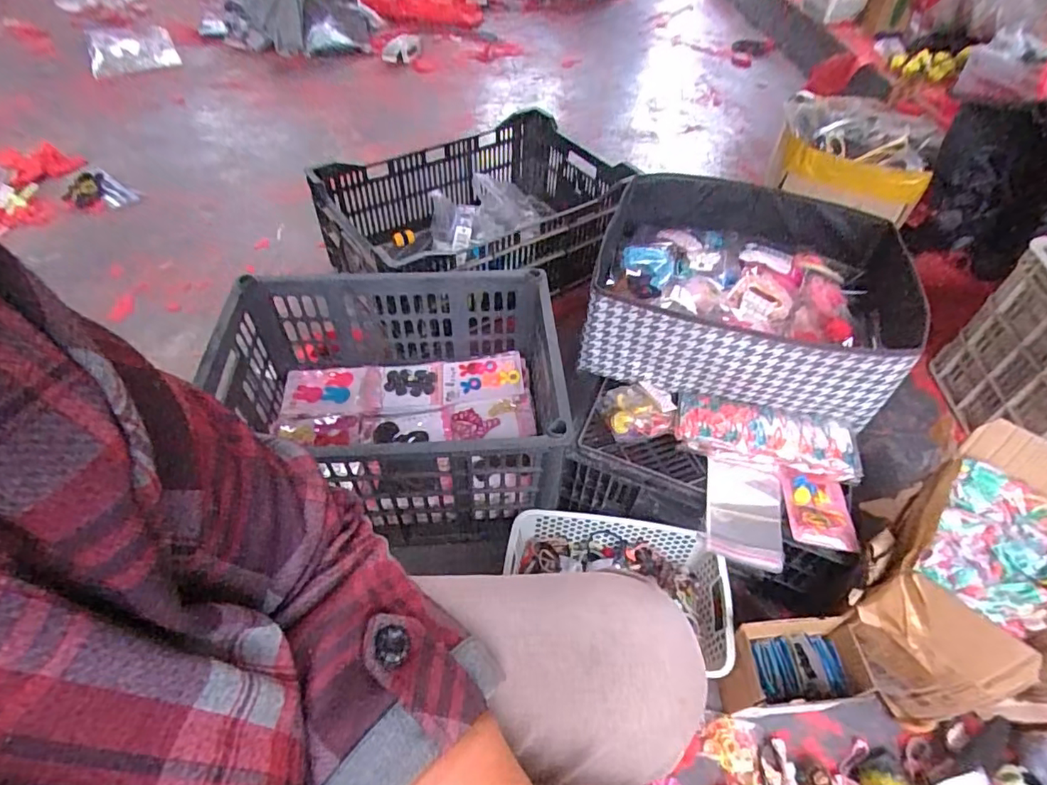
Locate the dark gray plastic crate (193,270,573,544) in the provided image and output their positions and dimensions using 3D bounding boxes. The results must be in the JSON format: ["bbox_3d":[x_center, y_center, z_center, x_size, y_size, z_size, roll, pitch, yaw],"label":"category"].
[{"bbox_3d":[-0.197,0.006,0.829,0.476,0.229,0.351,0,50,-2],"label":"dark gray plastic crate"}]

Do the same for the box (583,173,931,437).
[{"bbox_3d":[0.338,-0.151,0.813,0.444,0.147,0.368,15,51,10],"label":"box"}]

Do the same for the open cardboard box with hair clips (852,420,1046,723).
[{"bbox_3d":[0.568,0.225,0.696,0.190,0.229,0.346,35,57,24],"label":"open cardboard box with hair clips"}]

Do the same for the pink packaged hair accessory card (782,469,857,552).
[{"bbox_3d":[0.373,0.150,0.687,0.076,0.018,0.098,10,51,6],"label":"pink packaged hair accessory card"}]

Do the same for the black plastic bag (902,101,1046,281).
[{"bbox_3d":[1.002,-0.419,1.155,0.266,0.355,0.124,11,51,7],"label":"black plastic bag"}]

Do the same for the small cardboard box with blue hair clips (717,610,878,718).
[{"bbox_3d":[0.332,0.350,0.683,0.162,0.092,0.094,-2,50,-4],"label":"small cardboard box with blue hair clips"}]

